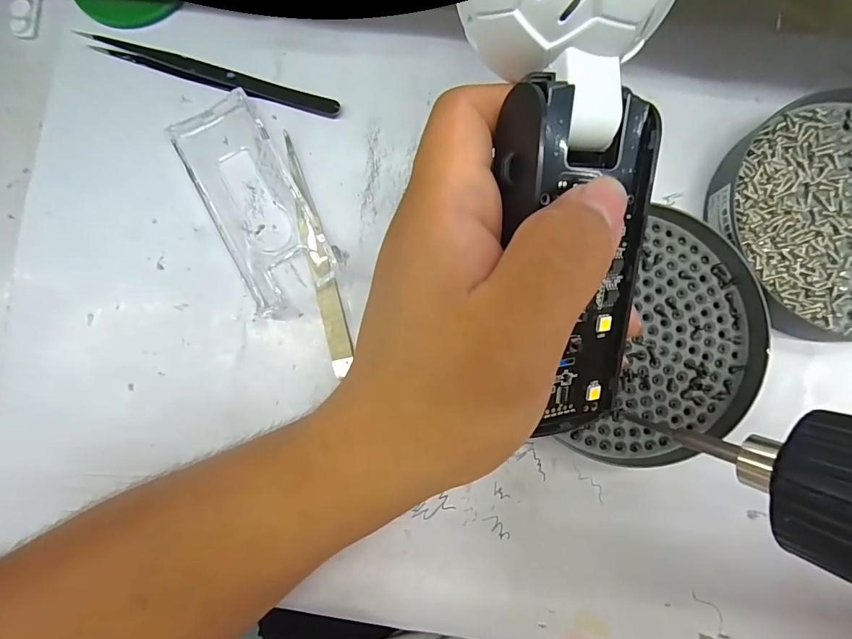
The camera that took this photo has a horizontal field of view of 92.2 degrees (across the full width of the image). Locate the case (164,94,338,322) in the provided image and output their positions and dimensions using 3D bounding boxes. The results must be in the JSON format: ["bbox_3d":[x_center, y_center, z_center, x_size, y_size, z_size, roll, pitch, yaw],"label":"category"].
[{"bbox_3d":[-0.084,-0.057,0.202,0.045,0.007,0.108,-27,85,-1],"label":"case"}]

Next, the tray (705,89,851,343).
[{"bbox_3d":[0.195,-0.047,0.191,0.107,0.020,0.112,0,85,1],"label":"tray"}]

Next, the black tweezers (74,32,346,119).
[{"bbox_3d":[-0.106,-0.123,0.208,0.128,0.007,0.010,16,86,2],"label":"black tweezers"}]

